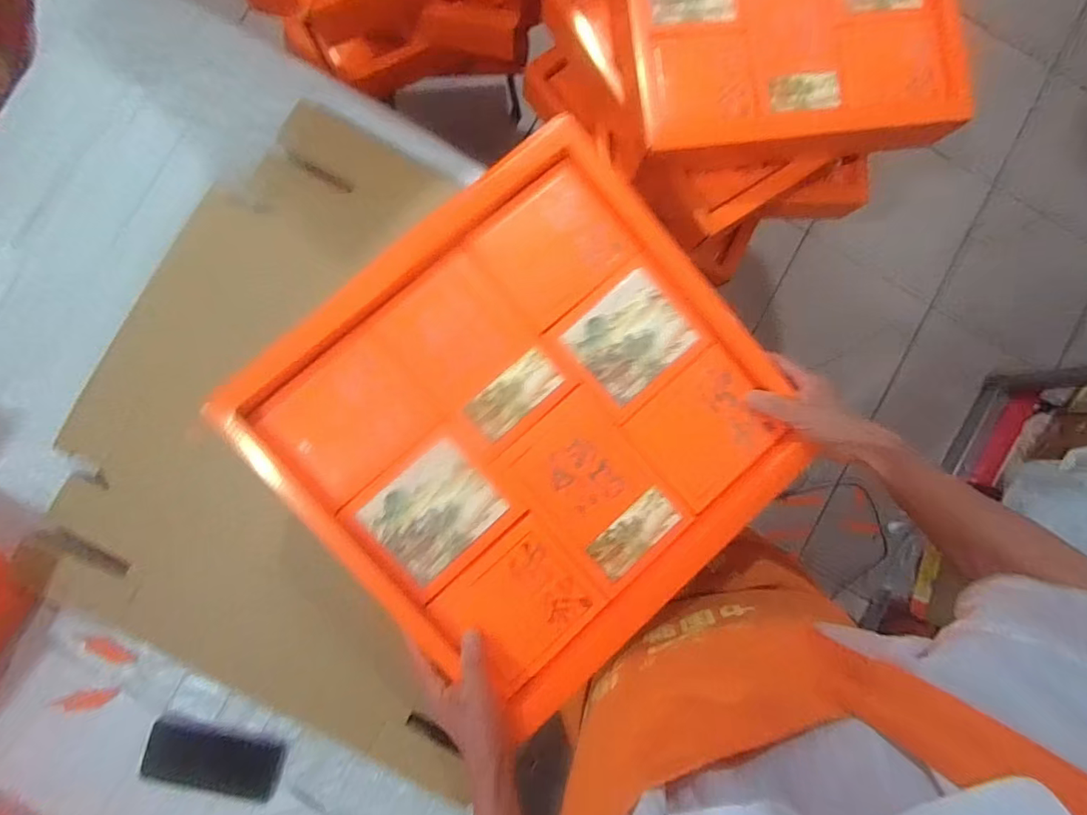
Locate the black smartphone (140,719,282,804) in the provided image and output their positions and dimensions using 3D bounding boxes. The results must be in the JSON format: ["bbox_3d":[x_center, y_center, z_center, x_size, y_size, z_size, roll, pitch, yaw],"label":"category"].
[{"bbox_3d":[-0.421,0.446,0.638,0.165,0.015,0.087,13,87,-2],"label":"black smartphone"}]

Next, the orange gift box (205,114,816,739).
[{"bbox_3d":[-0.003,0.015,0.452,0.403,0.048,0.400,-42,90,-4],"label":"orange gift box"}]

